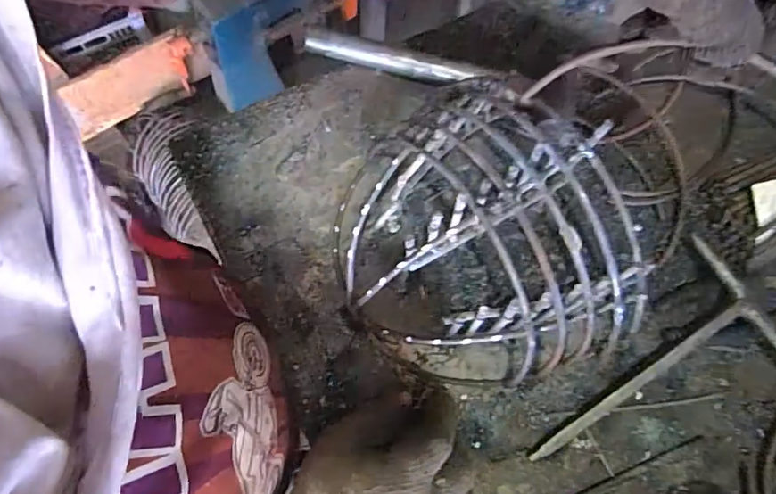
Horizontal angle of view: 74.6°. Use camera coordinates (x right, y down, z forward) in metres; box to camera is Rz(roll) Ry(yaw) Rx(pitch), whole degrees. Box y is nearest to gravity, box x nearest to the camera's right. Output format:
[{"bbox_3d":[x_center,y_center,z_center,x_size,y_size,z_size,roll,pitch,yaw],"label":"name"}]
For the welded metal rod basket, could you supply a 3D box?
[{"bbox_3d":[0.059,-0.001,0.374,0.190,0.118,0.207,0,72,-1],"label":"welded metal rod basket"}]

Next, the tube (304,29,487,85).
[{"bbox_3d":[0.004,-0.167,0.452,0.154,0.021,0.019,12,72,3],"label":"tube"}]

